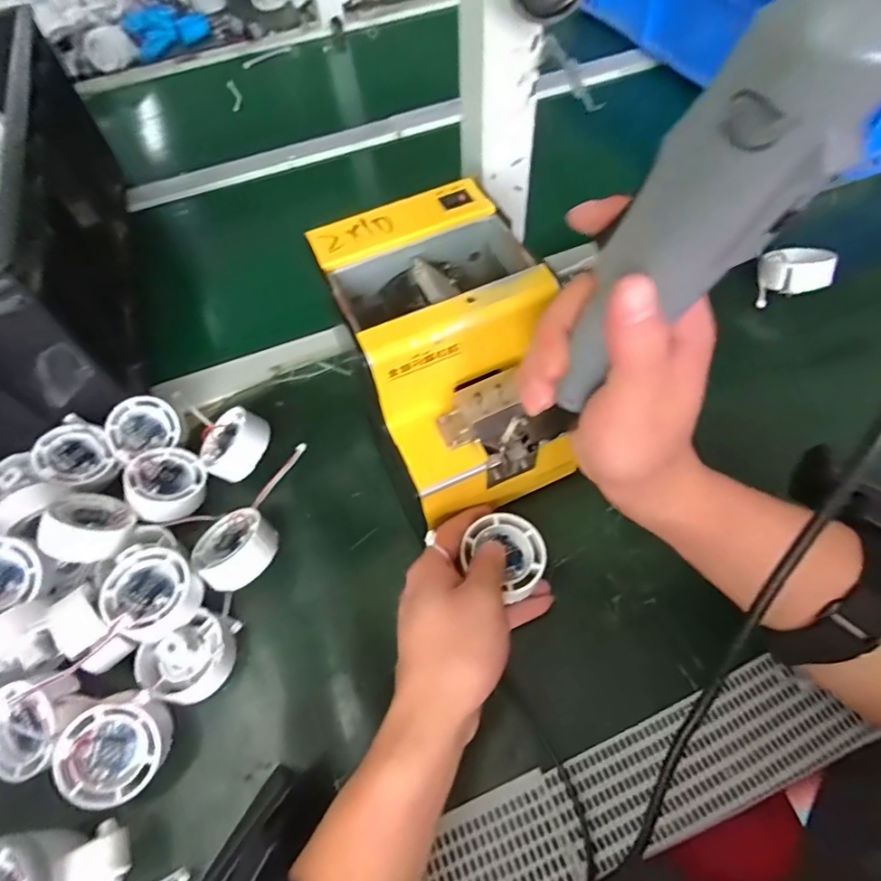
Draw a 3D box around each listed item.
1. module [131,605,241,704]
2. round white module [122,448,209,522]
[{"bbox_3d":[-0.161,0.140,0.330,0.054,0.028,0.047,-36,63,-16],"label":"module"},{"bbox_3d":[-0.209,0.034,0.394,0.054,0.024,0.054,15,50,-19],"label":"round white module"}]

